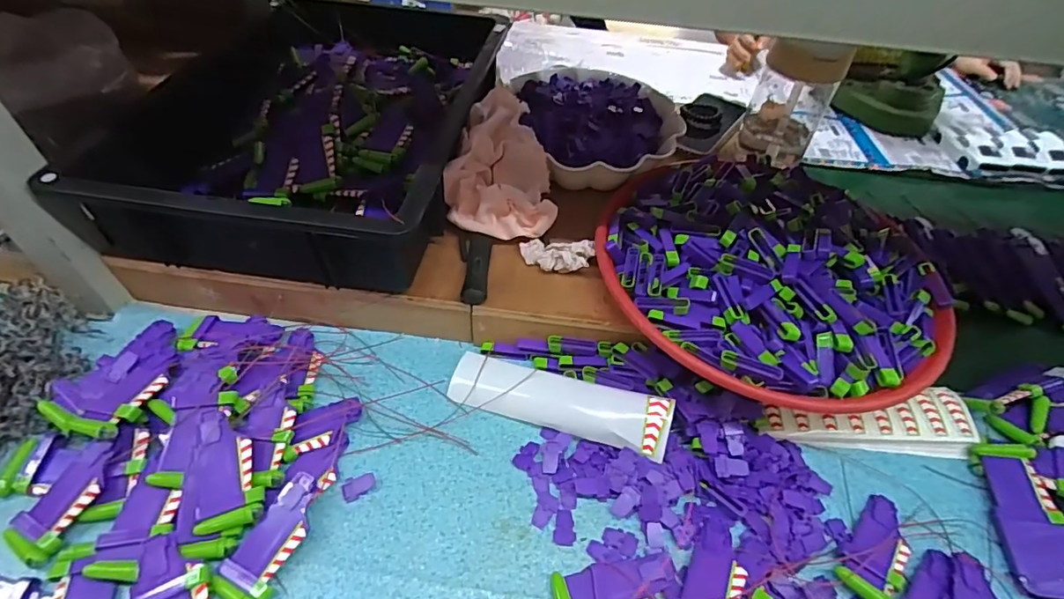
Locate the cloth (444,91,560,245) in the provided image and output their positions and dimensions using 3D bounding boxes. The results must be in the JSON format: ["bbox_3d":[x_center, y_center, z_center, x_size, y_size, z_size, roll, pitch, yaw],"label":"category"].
[{"bbox_3d":[-0.035,-0.142,0.536,0.106,0.078,0.162,-1,49,-5],"label":"cloth"}]

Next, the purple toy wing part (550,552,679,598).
[{"bbox_3d":[0.062,0.211,0.363,0.090,0.013,0.043,-6,50,-10],"label":"purple toy wing part"}]

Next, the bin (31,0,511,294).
[{"bbox_3d":[-0.224,-0.210,0.569,0.328,0.090,0.458,9,49,3],"label":"bin"}]

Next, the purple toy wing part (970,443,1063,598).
[{"bbox_3d":[0.399,0.175,0.408,0.049,0.017,0.120,-7,48,21],"label":"purple toy wing part"}]

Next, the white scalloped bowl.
[{"bbox_3d":[0.076,-0.211,0.606,0.195,0.060,0.225,-16,52,-18],"label":"white scalloped bowl"}]

